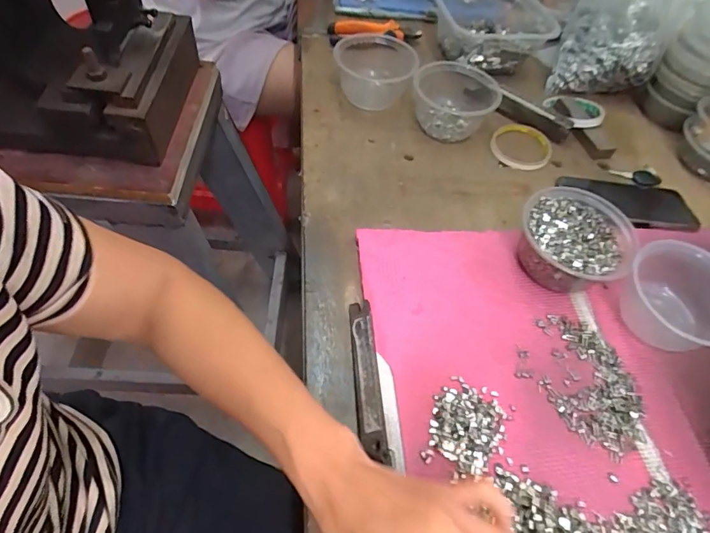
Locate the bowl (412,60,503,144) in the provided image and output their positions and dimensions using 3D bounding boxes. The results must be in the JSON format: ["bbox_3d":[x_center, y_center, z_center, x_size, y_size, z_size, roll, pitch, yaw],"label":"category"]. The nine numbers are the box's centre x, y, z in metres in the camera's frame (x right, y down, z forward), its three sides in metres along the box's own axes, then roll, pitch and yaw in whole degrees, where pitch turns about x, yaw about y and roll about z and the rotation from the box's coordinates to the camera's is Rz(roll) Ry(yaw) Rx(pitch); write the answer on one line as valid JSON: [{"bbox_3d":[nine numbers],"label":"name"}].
[{"bbox_3d":[0.139,-0.234,0.622,0.106,0.064,0.110,3,55,-5],"label":"bowl"}]

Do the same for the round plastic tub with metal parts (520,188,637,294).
[{"bbox_3d":[0.231,-0.023,0.481,0.112,0.066,0.116,3,55,-5],"label":"round plastic tub with metal parts"}]

